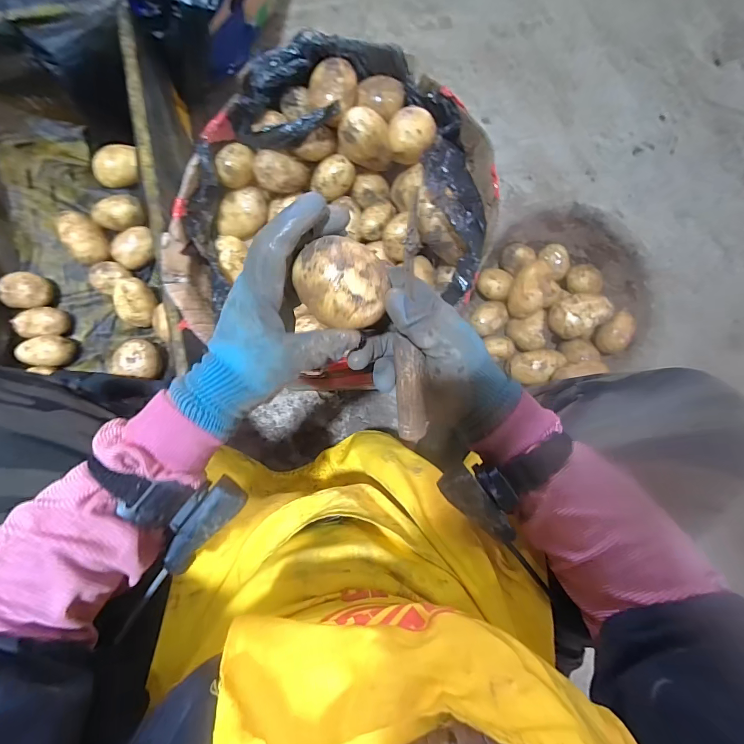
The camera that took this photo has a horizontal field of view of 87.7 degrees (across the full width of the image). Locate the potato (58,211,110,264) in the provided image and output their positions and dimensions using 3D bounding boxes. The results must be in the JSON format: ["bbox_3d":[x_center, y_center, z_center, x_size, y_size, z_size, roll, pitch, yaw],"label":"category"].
[{"bbox_3d":[-0.523,-0.248,0.702,0.052,0.049,0.092,-23,87,-3],"label":"potato"}]

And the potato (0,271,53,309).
[{"bbox_3d":[-0.632,-0.148,0.719,0.070,0.058,0.065,10,86,-1],"label":"potato"}]

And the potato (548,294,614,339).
[{"bbox_3d":[0.389,-0.105,0.739,0.107,0.078,0.077,-10,87,-3],"label":"potato"}]

